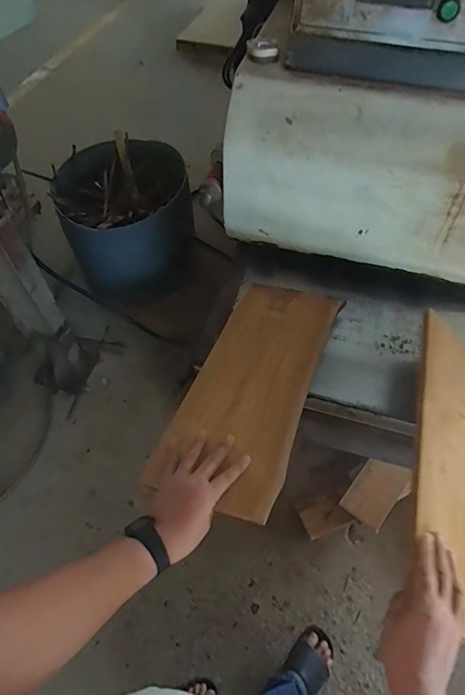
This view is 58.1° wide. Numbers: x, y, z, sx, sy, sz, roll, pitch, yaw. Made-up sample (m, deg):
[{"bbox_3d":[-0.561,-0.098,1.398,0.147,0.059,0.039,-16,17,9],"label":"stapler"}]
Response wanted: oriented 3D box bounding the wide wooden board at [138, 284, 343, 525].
[{"bbox_3d":[0.041,0.049,0.726,0.199,0.023,0.488,15,46,11],"label":"wide wooden board"}]

